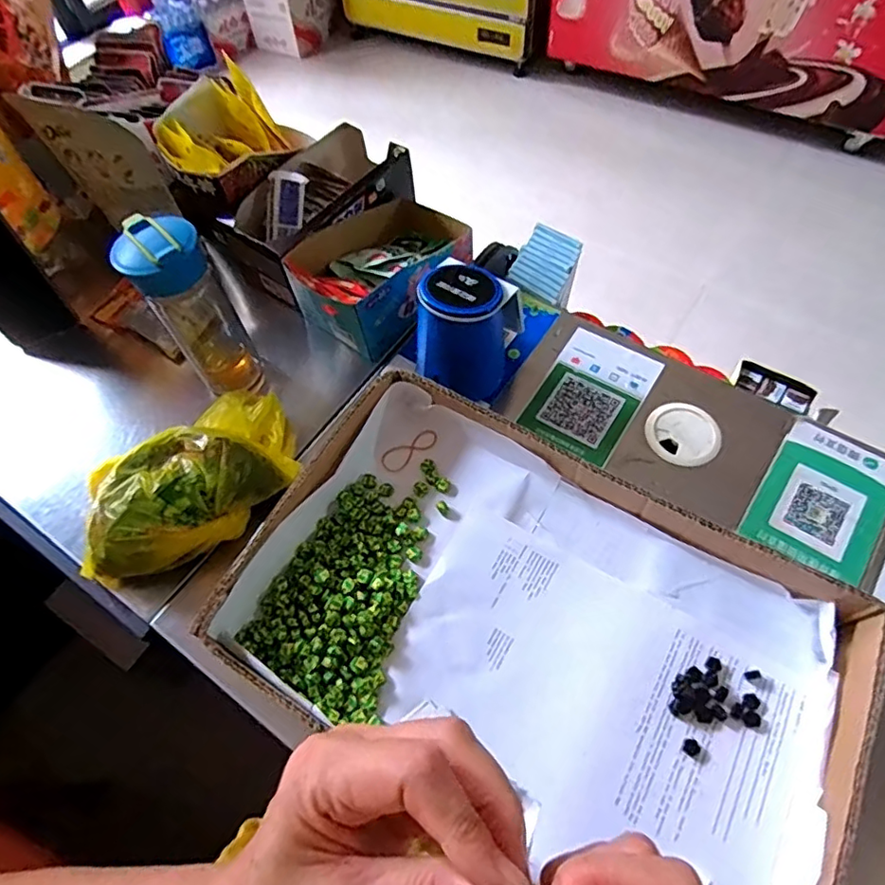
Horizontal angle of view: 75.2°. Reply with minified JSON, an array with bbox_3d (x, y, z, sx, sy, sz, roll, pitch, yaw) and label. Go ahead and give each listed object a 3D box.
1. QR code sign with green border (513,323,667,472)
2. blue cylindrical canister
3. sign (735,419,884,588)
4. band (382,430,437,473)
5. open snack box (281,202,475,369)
[{"bbox_3d":[0.150,-0.049,0.582,0.096,0.005,0.143,29,65,19],"label":"QR code sign with green border"},{"bbox_3d":[0.021,-0.103,0.552,0.077,0.119,0.076,-2,59,3],"label":"blue cylindrical canister"},{"bbox_3d":[0.340,0.050,0.512,0.097,0.004,0.139,32,66,20],"label":"sign"},{"bbox_3d":[-0.030,0.008,0.538,0.058,0.006,0.022,-27,61,-12],"label":"band"},{"bbox_3d":[-0.061,-0.195,0.633,0.121,0.083,0.198,37,68,22],"label":"open snack box"}]

